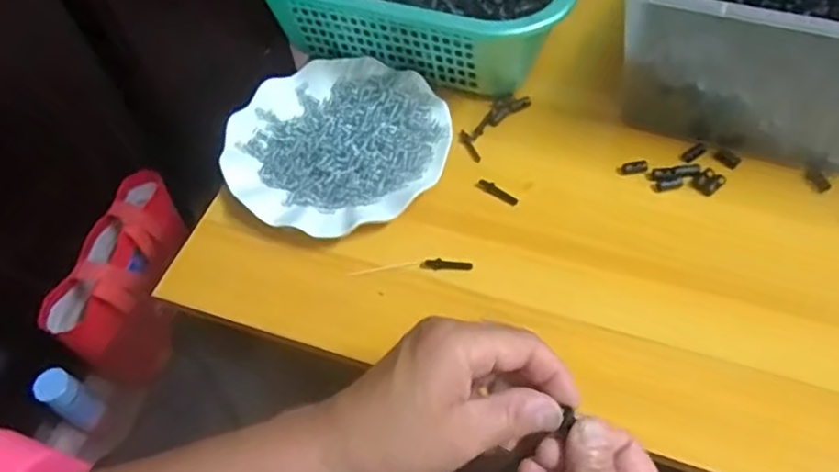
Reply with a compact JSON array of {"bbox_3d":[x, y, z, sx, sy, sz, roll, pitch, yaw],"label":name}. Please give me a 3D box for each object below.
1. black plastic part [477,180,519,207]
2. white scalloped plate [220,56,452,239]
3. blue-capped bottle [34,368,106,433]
[{"bbox_3d":[0.062,-0.034,0.512,0.034,0.005,0.008,36,65,25],"label":"black plastic part"},{"bbox_3d":[-0.069,-0.079,0.537,0.176,0.016,0.178,-2,56,3],"label":"white scalloped plate"},{"bbox_3d":[-0.454,0.214,0.849,0.036,0.106,0.043,24,61,19],"label":"blue-capped bottle"}]

